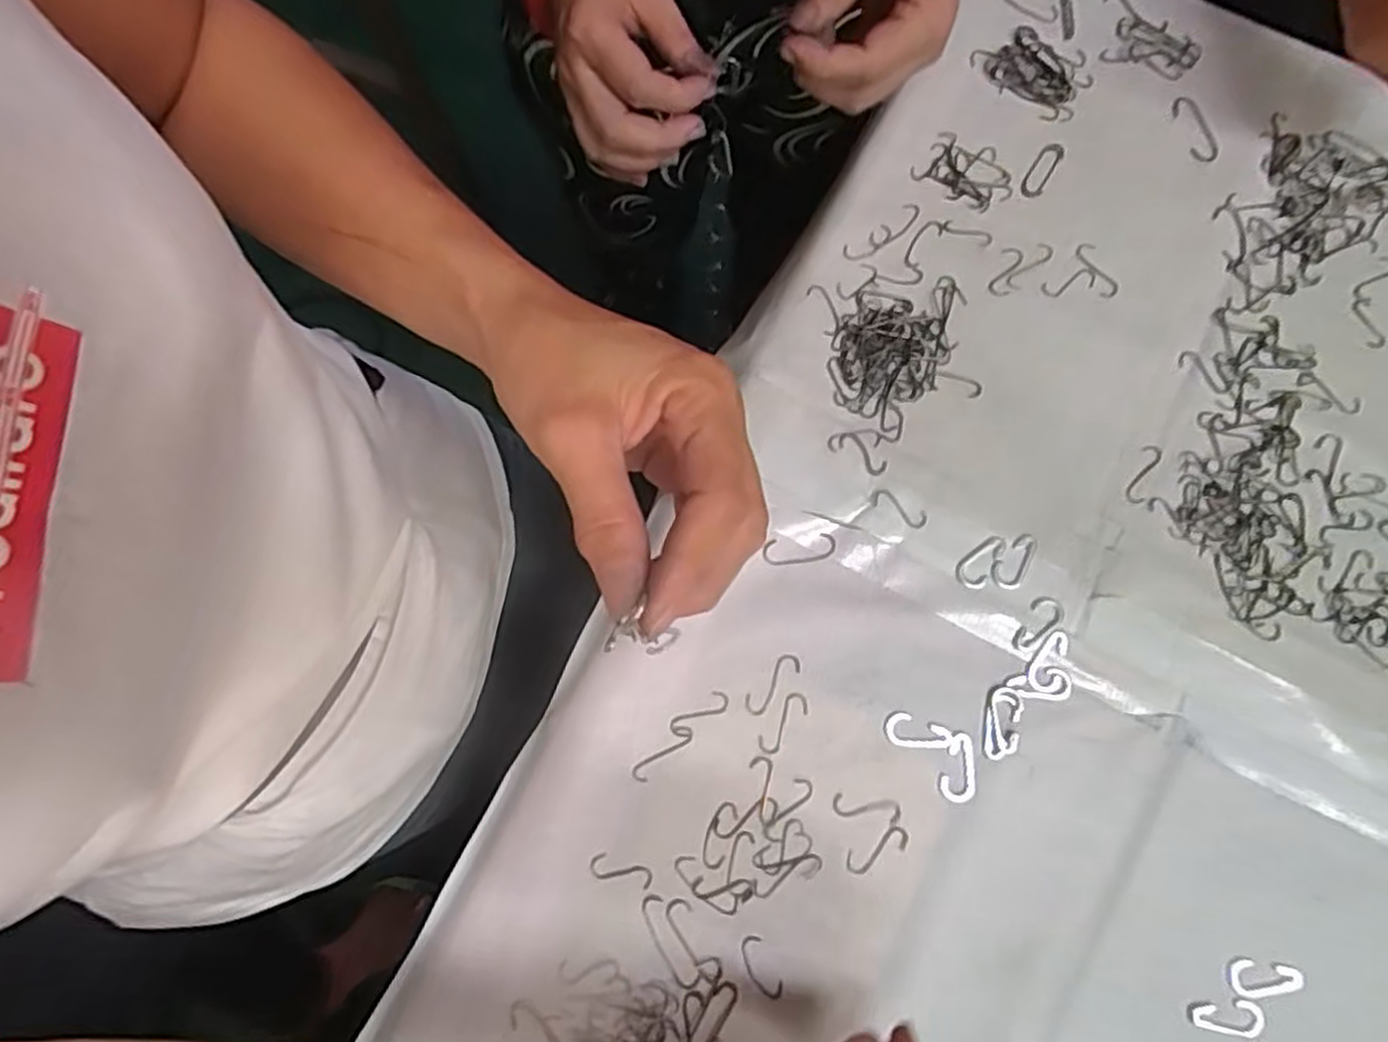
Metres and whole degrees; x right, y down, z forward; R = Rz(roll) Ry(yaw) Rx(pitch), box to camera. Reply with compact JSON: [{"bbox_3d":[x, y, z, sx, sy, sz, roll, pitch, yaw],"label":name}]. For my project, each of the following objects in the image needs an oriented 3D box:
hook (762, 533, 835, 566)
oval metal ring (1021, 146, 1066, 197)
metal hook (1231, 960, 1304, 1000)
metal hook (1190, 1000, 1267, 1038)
[{"bbox_3d":[0.063,0.017,0.470,0.044,0.004,0.016,-9,78,-1],"label":"hook"},{"bbox_3d":[0.230,-0.231,0.516,0.015,0.004,0.042,31,80,7],"label":"oval metal ring"},{"bbox_3d":[0.304,0.245,0.417,0.036,0.004,0.018,7,78,2],"label":"metal hook"},{"bbox_3d":[0.284,0.262,0.415,0.038,0.004,0.017,12,79,3],"label":"metal hook"}]

